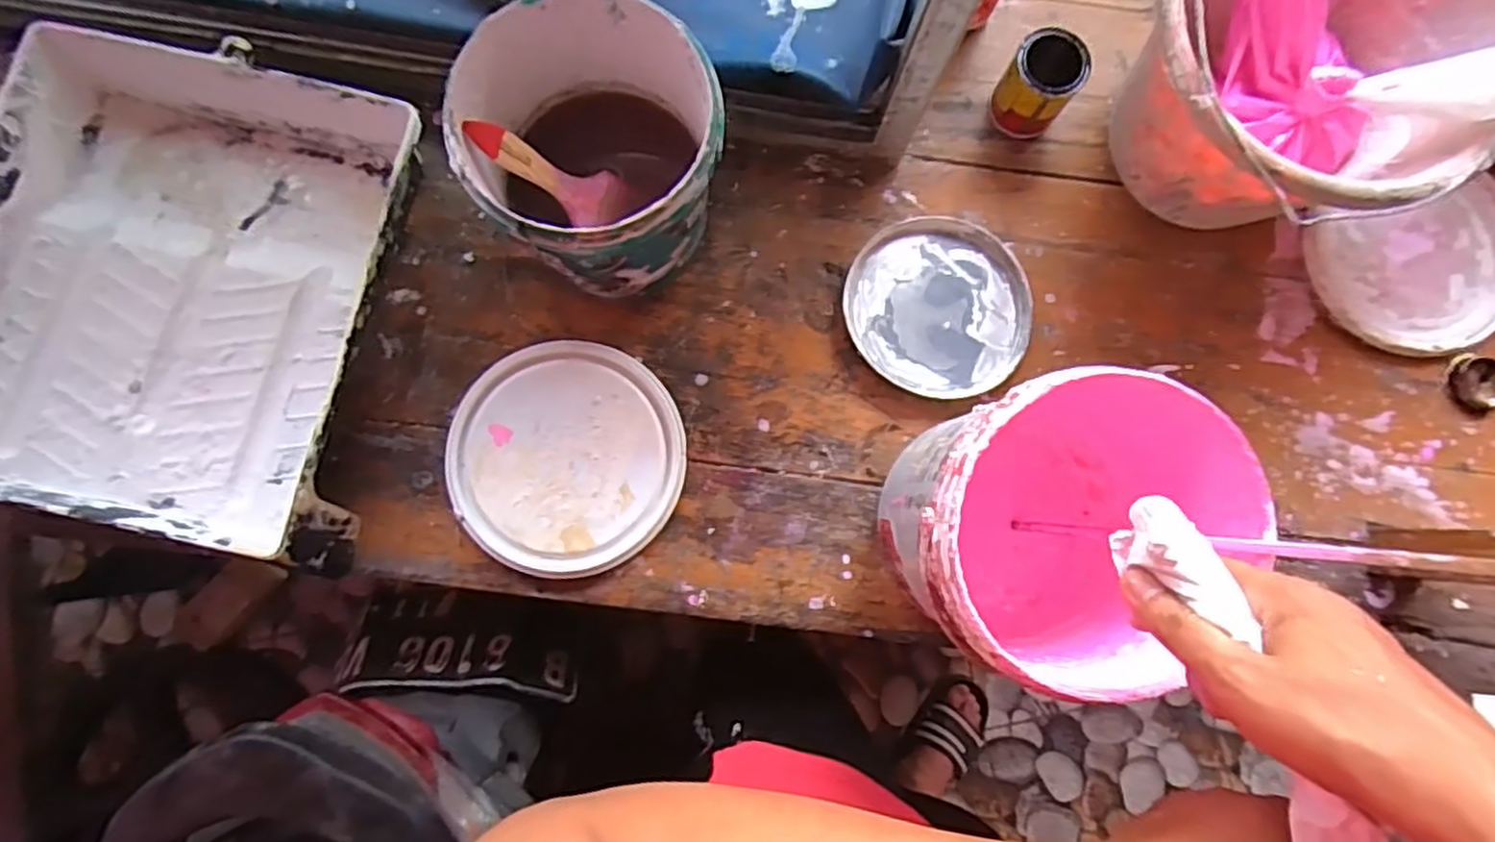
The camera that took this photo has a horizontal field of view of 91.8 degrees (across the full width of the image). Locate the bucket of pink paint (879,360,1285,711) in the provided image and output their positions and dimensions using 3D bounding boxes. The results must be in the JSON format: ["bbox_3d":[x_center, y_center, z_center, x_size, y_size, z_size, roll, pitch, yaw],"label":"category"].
[{"bbox_3d":[0.185,0.067,0.476,0.161,0.193,0.178,40,84,3],"label":"bucket of pink paint"}]

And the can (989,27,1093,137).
[{"bbox_3d":[0.235,-0.271,0.588,0.054,0.065,0.059,0,83,-1],"label":"can"}]

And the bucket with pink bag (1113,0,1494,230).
[{"bbox_3d":[0.387,-0.246,0.533,0.236,0.175,0.231,0,83,-1],"label":"bucket with pink bag"}]

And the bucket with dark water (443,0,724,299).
[{"bbox_3d":[-0.103,-0.179,0.517,0.155,0.157,0.164,0,83,-1],"label":"bucket with dark water"}]

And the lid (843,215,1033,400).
[{"bbox_3d":[0.155,-0.093,0.590,0.147,0.011,0.143,0,83,-1],"label":"lid"}]

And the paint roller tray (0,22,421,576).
[{"bbox_3d":[-0.421,-0.097,0.548,0.309,0.071,0.347,11,83,0],"label":"paint roller tray"}]

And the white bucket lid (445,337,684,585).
[{"bbox_3d":[-0.140,0.028,0.562,0.174,0.018,0.175,0,83,-1],"label":"white bucket lid"}]

